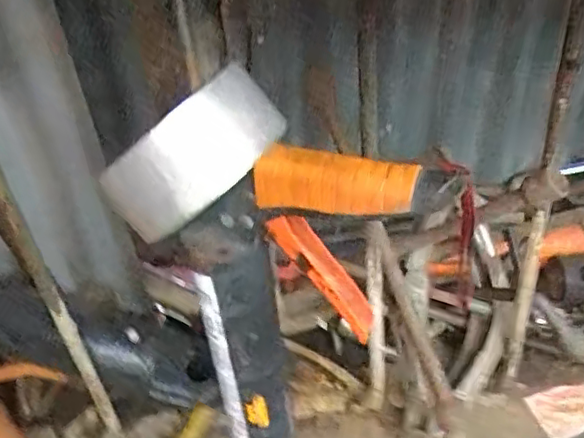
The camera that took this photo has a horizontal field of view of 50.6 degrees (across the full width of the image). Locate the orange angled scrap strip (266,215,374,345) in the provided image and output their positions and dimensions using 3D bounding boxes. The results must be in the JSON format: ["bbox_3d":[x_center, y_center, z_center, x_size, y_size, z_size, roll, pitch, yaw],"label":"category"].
[{"bbox_3d":[0.021,0.032,0.364,0.016,0.097,0.021,-24,25,35],"label":"orange angled scrap strip"}]

